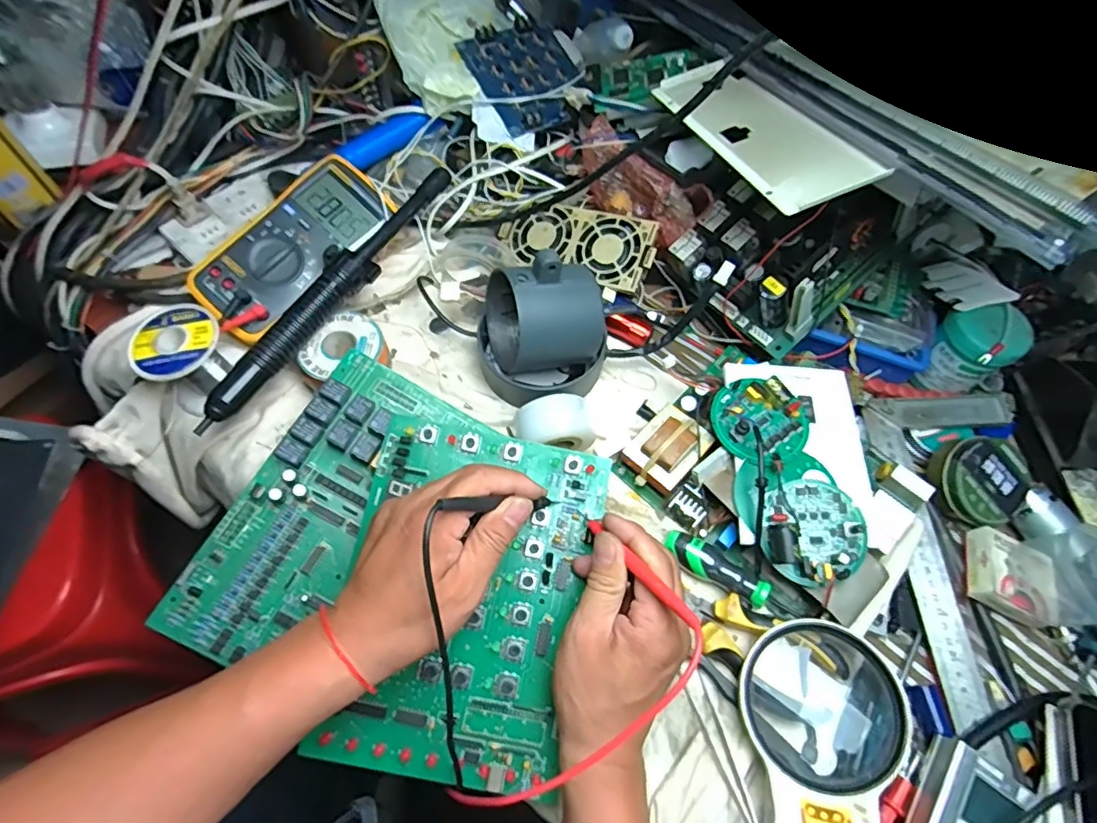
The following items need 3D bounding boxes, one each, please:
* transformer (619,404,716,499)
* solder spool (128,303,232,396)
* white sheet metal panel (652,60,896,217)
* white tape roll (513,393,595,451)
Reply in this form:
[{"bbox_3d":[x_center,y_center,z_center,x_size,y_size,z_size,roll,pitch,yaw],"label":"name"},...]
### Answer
[{"bbox_3d":[0.092,0.031,0.453,0.050,0.039,0.058,38,67,15],"label":"transformer"},{"bbox_3d":[-0.282,-0.041,0.455,0.059,0.064,0.064,-21,66,-13],"label":"solder spool"},{"bbox_3d":[0.151,-0.203,0.413,0.075,0.007,0.180,-26,58,-8],"label":"white sheet metal panel"},{"bbox_3d":[0.004,0.013,0.453,0.061,0.048,0.036,-2,63,-4],"label":"white tape roll"}]

